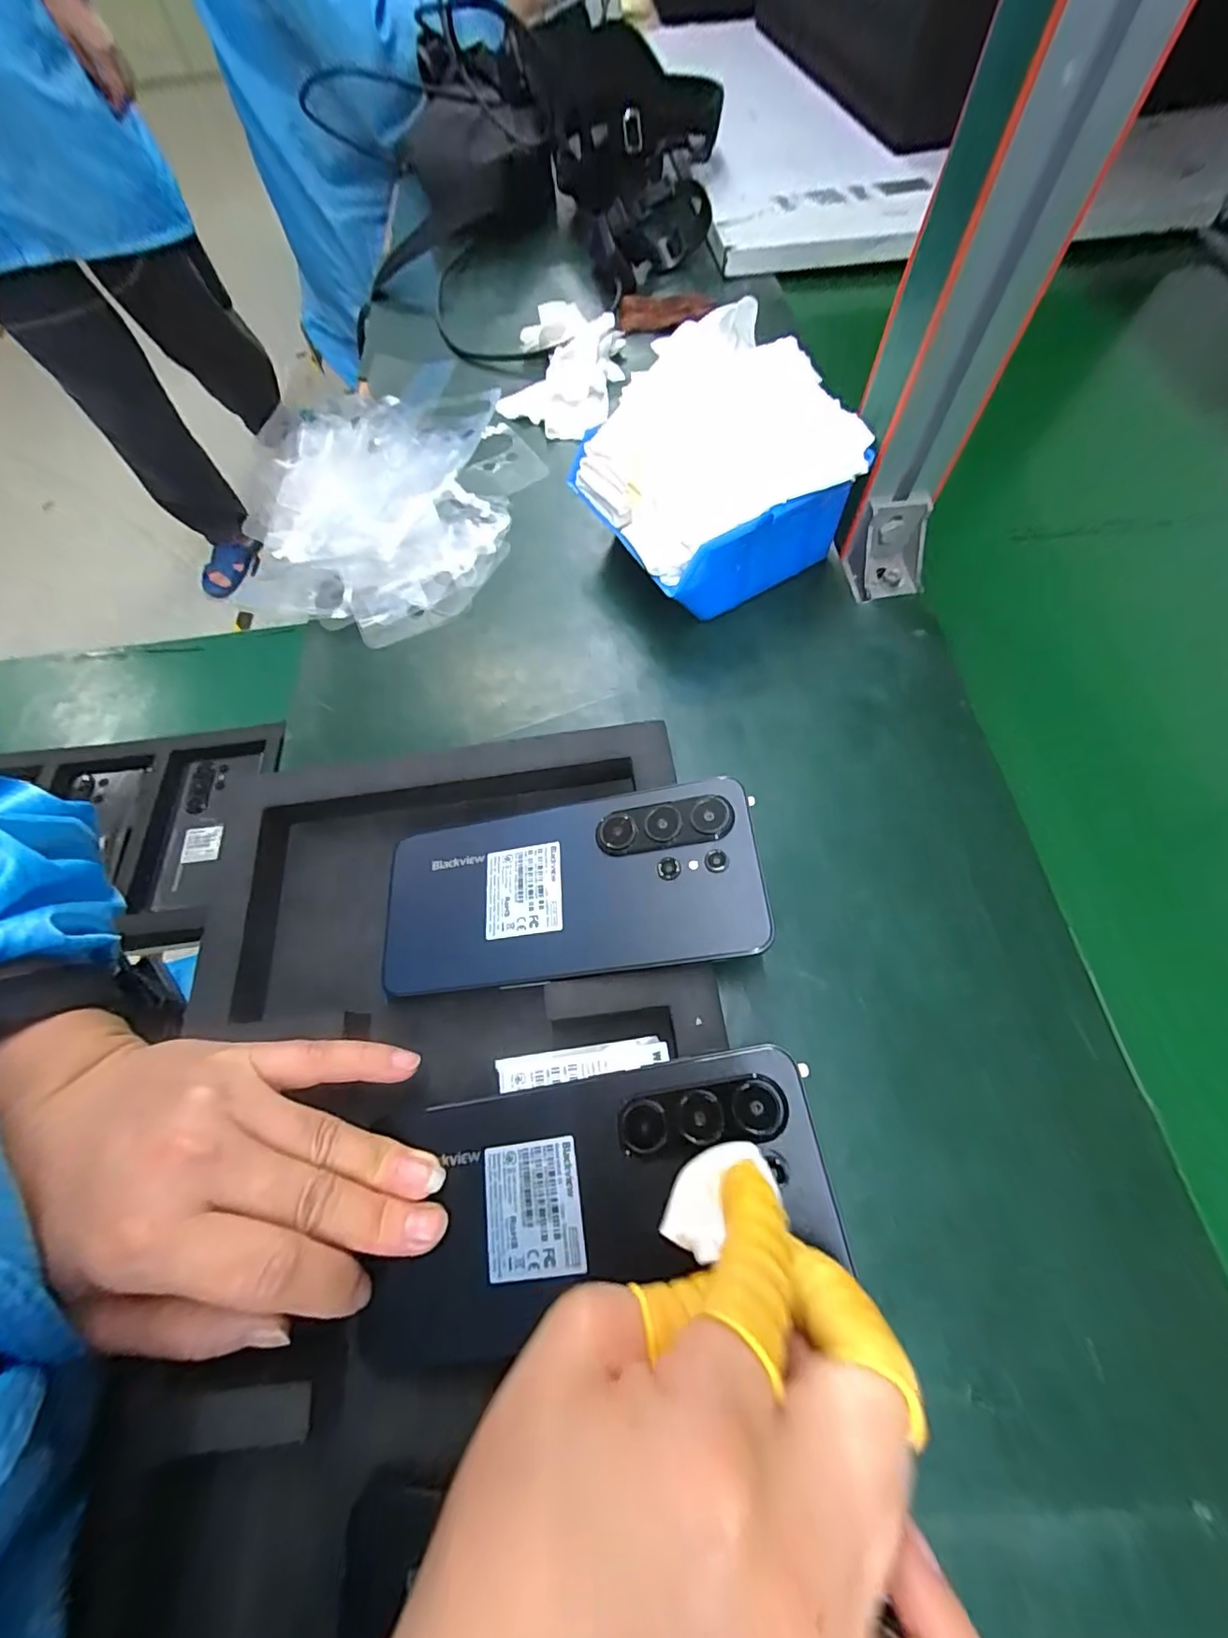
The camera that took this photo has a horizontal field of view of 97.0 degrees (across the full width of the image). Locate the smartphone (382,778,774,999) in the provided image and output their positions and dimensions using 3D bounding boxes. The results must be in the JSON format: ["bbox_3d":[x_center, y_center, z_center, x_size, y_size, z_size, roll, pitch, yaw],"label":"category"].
[{"bbox_3d":[-0.023,0.030,0.237,0.167,0.005,0.076,-10,64,12],"label":"smartphone"}]

